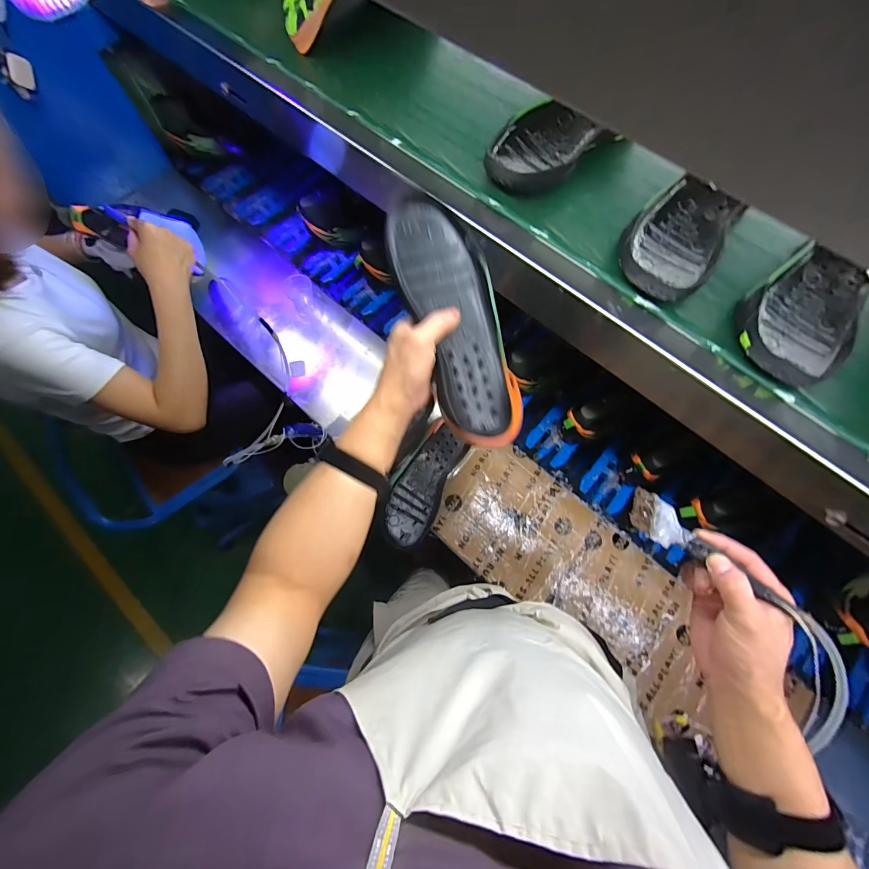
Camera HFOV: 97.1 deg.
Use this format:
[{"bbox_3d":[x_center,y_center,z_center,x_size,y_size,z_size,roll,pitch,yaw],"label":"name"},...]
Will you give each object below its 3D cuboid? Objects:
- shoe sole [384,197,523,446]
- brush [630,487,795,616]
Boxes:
[{"bbox_3d":[0.028,-0.120,0.428,0.097,0.033,0.269,-19,96,-4],"label":"shoe sole"},{"bbox_3d":[0.250,0.108,0.359,0.033,0.016,0.142,-44,60,-11],"label":"brush"}]

